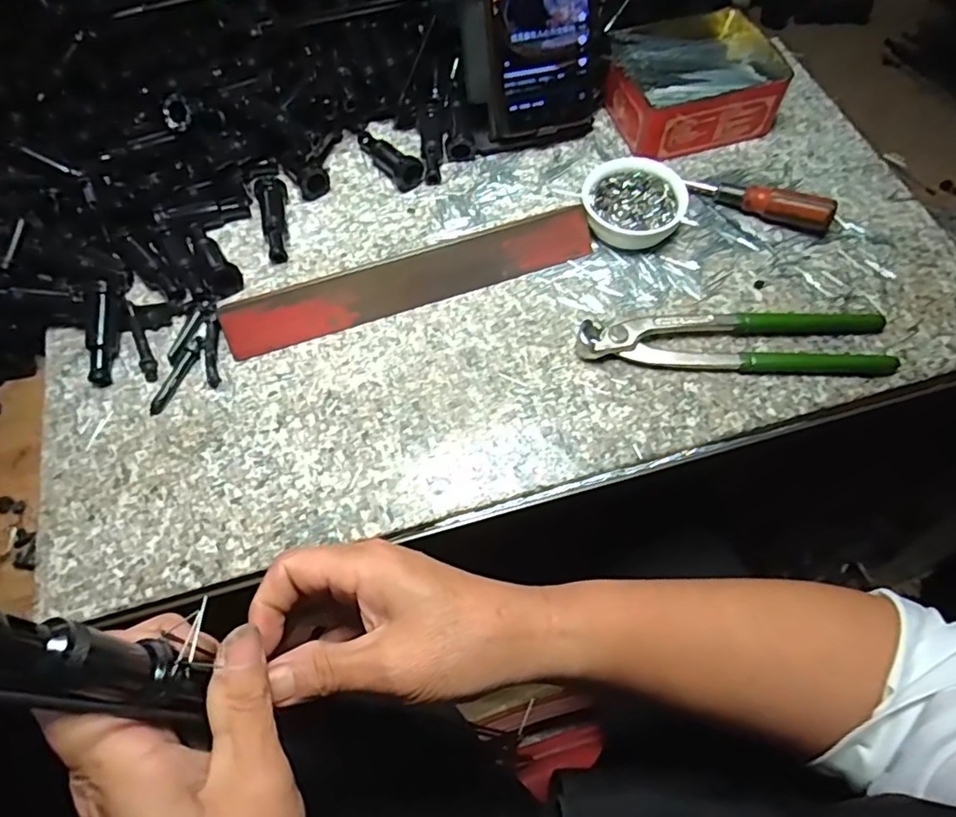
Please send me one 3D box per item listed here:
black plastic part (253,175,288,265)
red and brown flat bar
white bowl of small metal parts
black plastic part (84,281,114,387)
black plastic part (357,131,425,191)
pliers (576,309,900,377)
[{"bbox_3d":[-0.152,-0.142,0.447,0.019,0.022,0.070,-11,63,-3],"label":"black plastic part"},{"bbox_3d":[-0.042,-0.089,0.414,0.258,0.037,0.010,-19,27,-8],"label":"red and brown flat bar"},{"bbox_3d":[0.111,-0.148,0.438,0.067,0.026,0.069,-1,63,2],"label":"white bowl of small metal parts"},{"bbox_3d":[-0.250,-0.050,0.396,0.013,0.012,0.069,-5,84,0],"label":"black plastic part"},{"bbox_3d":[-0.073,-0.199,0.474,0.021,0.019,0.072,-41,68,-16],"label":"black plastic part"},{"bbox_3d":[0.166,-0.049,0.390,0.199,0.017,0.050,0,63,3],"label":"pliers"}]

